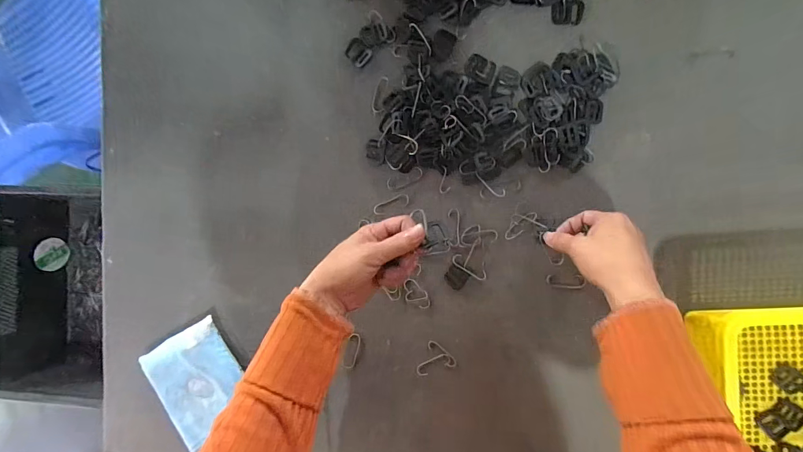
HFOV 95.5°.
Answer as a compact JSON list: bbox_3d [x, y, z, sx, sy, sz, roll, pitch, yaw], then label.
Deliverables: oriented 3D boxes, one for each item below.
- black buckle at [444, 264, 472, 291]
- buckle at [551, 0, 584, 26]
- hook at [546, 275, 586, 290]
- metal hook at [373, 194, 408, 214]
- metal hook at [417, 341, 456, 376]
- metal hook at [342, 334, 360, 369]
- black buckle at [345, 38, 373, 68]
[{"bbox_3d":[0.065,0.060,0.431,0.024,0.004,0.028,34,96,5],"label":"black buckle"},{"bbox_3d":[0.182,-0.234,0.400,0.032,0.004,0.024,0,107,13],"label":"buckle"},{"bbox_3d":[0.186,0.063,0.412,0.041,0.004,0.016,-2,92,8],"label":"hook"},{"bbox_3d":[-0.013,-0.026,0.434,0.044,0.004,0.015,-16,90,8],"label":"metal hook"},{"bbox_3d":[0.043,0.164,0.433,0.038,0.004,0.043,25,95,6],"label":"metal hook"},{"bbox_3d":[-0.061,0.155,0.447,0.017,0.004,0.045,13,94,7],"label":"metal hook"},{"bbox_3d":[-0.050,-0.203,0.426,0.031,0.004,0.025,43,97,4],"label":"black buckle"}]

